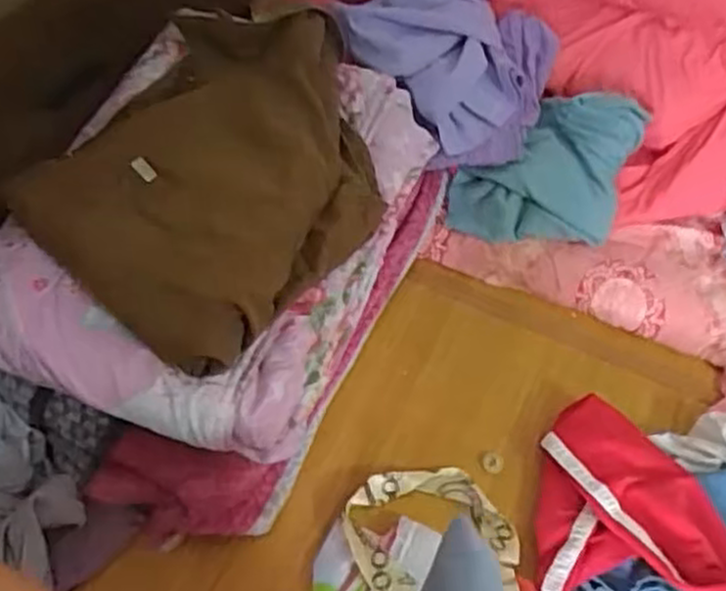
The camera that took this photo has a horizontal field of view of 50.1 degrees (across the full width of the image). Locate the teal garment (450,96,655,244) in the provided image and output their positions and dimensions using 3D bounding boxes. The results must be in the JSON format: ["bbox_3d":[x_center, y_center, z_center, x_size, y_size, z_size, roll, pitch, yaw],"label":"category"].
[{"bbox_3d":[0.238,-0.170,1.014,0.205,0.145,0.188,19,55,10],"label":"teal garment"}]

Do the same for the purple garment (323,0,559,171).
[{"bbox_3d":[0.127,-0.318,1.031,0.245,0.146,0.281,-37,64,-26],"label":"purple garment"}]

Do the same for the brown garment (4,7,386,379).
[{"bbox_3d":[-0.149,-0.142,0.794,0.308,0.133,0.372,36,60,20],"label":"brown garment"}]

